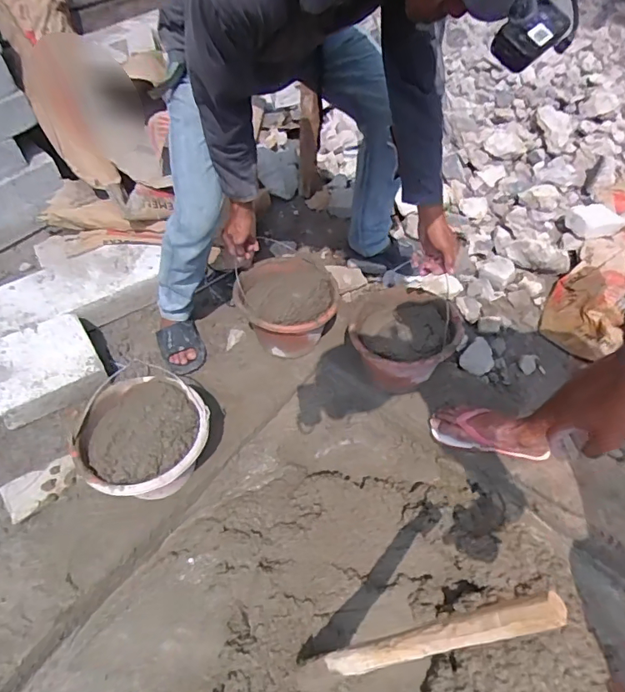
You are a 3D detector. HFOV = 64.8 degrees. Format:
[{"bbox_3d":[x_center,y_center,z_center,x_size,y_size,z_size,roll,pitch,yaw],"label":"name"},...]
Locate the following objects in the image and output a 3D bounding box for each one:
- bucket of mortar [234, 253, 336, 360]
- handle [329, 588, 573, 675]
[{"bbox_3d":[-0.060,-0.107,1.202,0.223,0.162,0.236,1,54,-1],"label":"bucket of mortar"},{"bbox_3d":[0.146,0.389,0.649,0.031,0.443,0.035,6,53,-31],"label":"handle"}]

